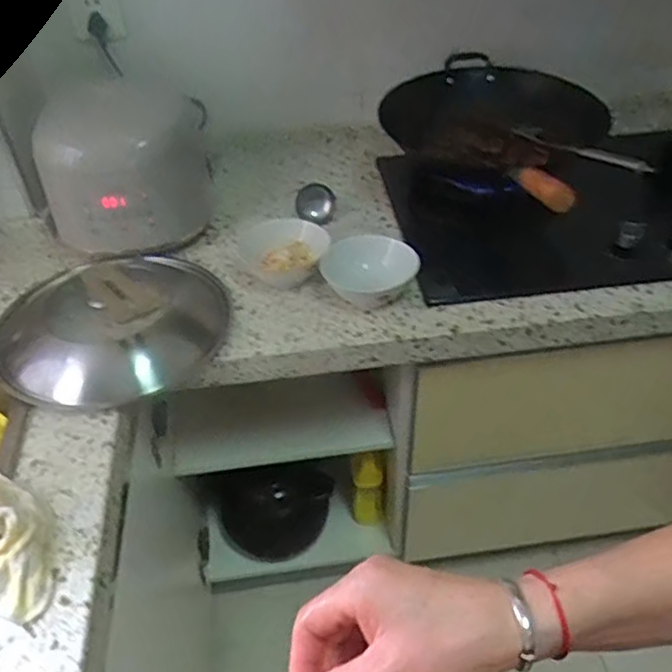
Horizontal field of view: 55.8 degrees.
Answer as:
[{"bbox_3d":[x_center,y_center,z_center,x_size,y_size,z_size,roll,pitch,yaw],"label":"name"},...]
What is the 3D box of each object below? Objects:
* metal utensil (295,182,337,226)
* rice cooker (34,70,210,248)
[{"bbox_3d":[-0.035,-0.221,1.065,0.068,0.045,0.068,-3,43,0],"label":"metal utensil"},{"bbox_3d":[-0.327,-0.260,0.994,0.195,0.217,0.214,6,43,9],"label":"rice cooker"}]

